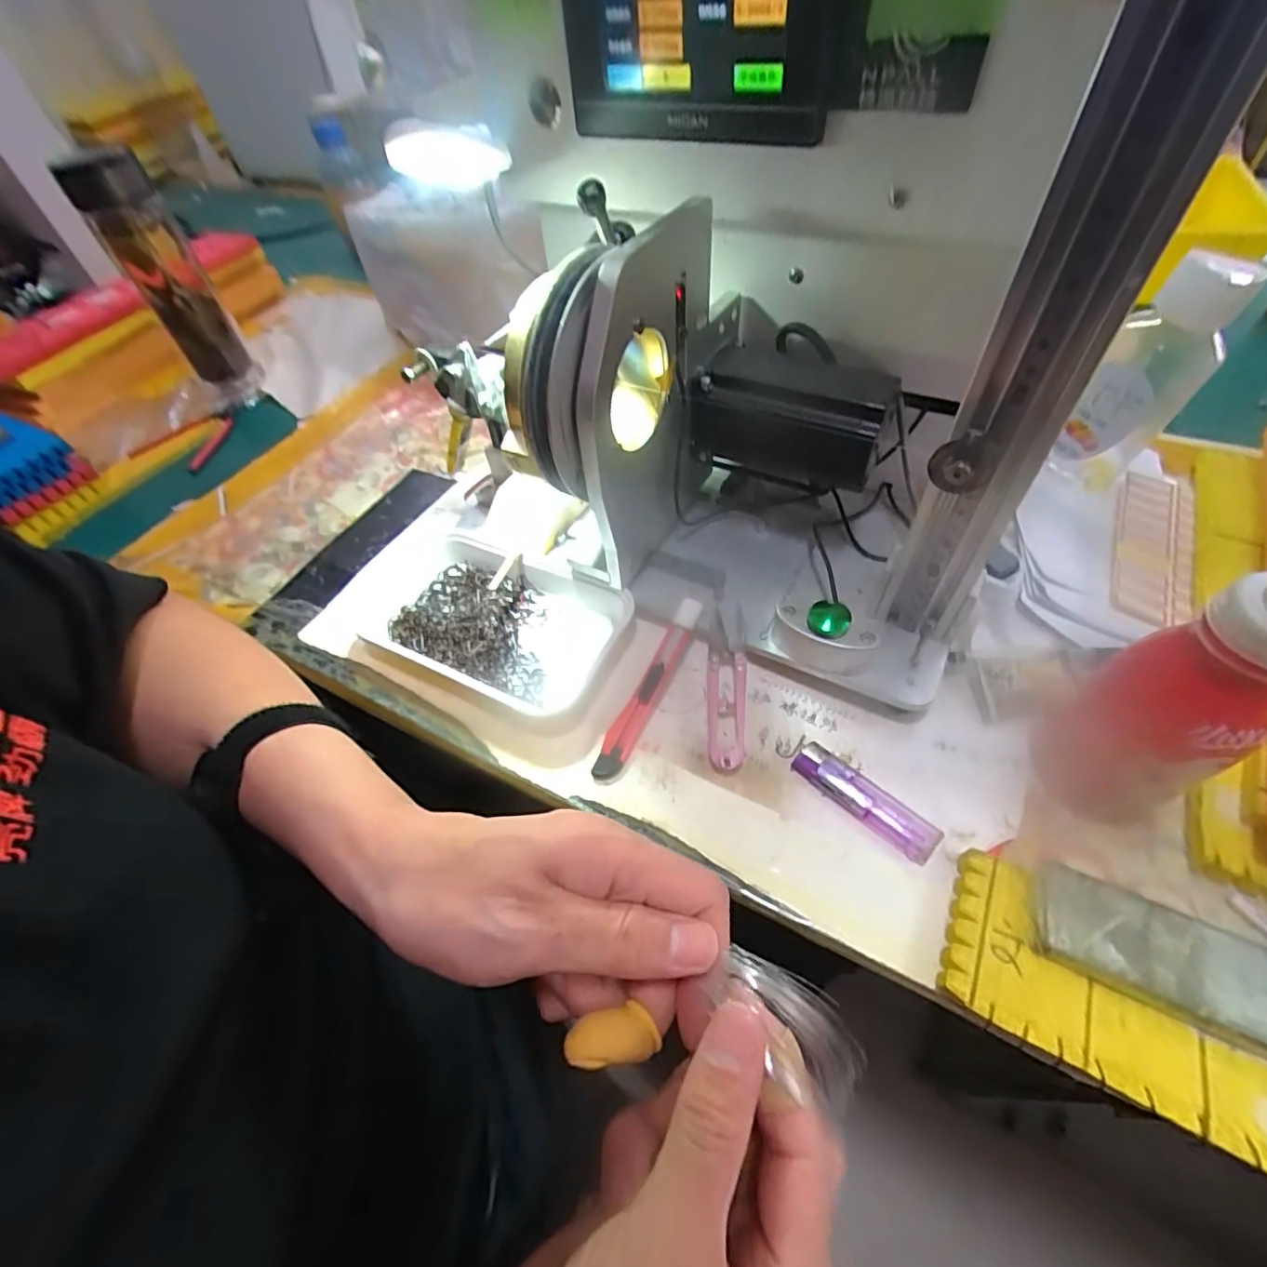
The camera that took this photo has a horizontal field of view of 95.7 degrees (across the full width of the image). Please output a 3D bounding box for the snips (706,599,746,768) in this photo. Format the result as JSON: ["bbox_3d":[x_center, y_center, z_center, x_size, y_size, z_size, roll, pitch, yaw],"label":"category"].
[{"bbox_3d":[0.056,0.031,0.343,0.023,0.020,0.101,1,53,7],"label":"snips"}]

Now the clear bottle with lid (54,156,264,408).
[{"bbox_3d":[-0.566,-0.421,0.712,0.084,0.265,0.083,-31,32,-17],"label":"clear bottle with lid"}]

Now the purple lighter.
[{"bbox_3d":[0.119,0.087,0.298,0.076,0.013,0.019,36,64,28],"label":"purple lighter"}]

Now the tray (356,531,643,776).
[{"bbox_3d":[-0.097,0.000,0.391,0.196,0.030,0.124,23,59,22],"label":"tray"}]

